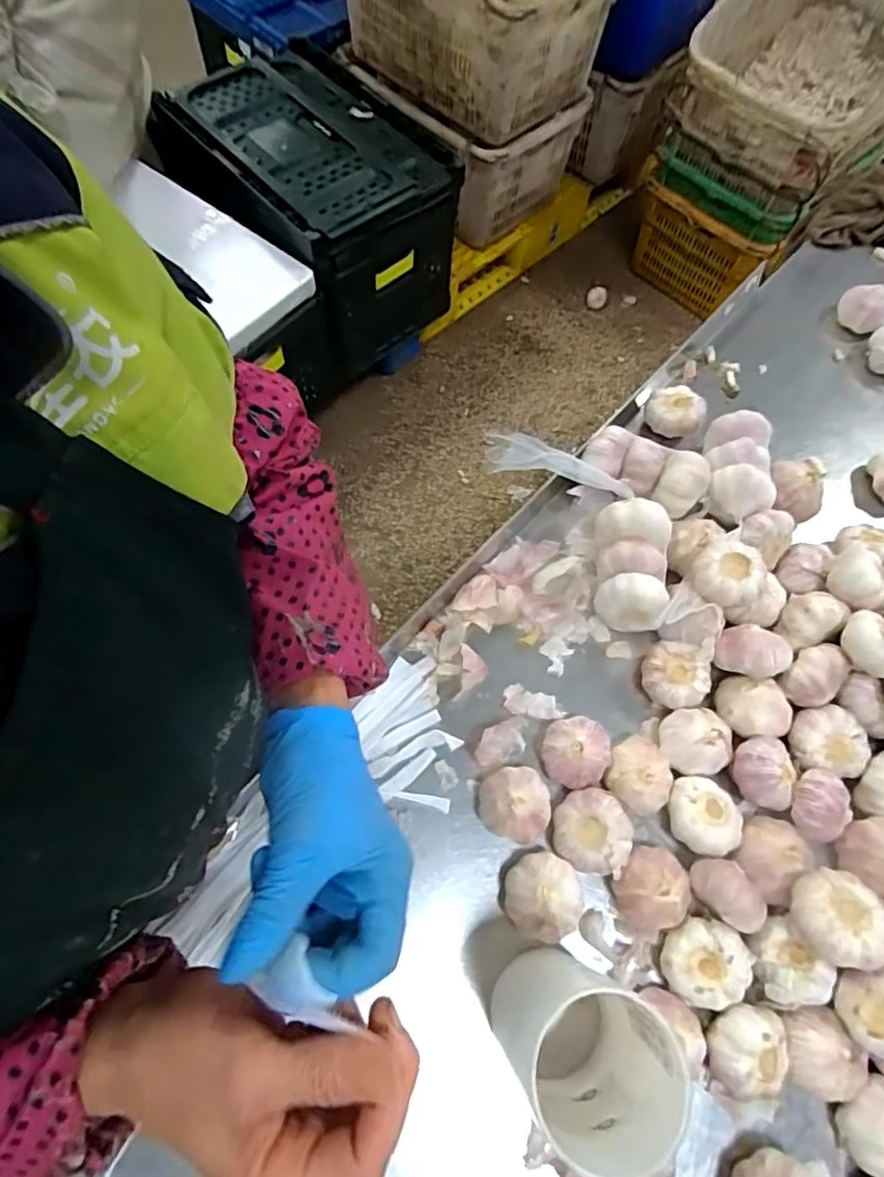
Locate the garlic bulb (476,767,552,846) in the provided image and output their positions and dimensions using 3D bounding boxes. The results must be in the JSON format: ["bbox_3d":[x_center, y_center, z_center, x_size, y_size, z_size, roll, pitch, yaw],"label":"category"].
[{"bbox_3d":[0.058,0.171,0.496,0.056,0.042,0.053,1,66,-2],"label":"garlic bulb"}]

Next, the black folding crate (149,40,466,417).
[{"bbox_3d":[-0.282,-0.890,1.474,0.432,0.348,0.587,-33,72,-16],"label":"black folding crate"}]

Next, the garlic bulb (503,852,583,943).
[{"bbox_3d":[0.076,0.232,0.471,0.058,0.048,0.055,1,66,-2],"label":"garlic bulb"}]

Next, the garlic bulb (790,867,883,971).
[{"bbox_3d":[0.284,0.236,0.445,0.058,0.039,0.060,1,66,-2],"label":"garlic bulb"}]

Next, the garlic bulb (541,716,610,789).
[{"bbox_3d":[0.112,0.137,0.516,0.055,0.042,0.055,1,66,-2],"label":"garlic bulb"}]

